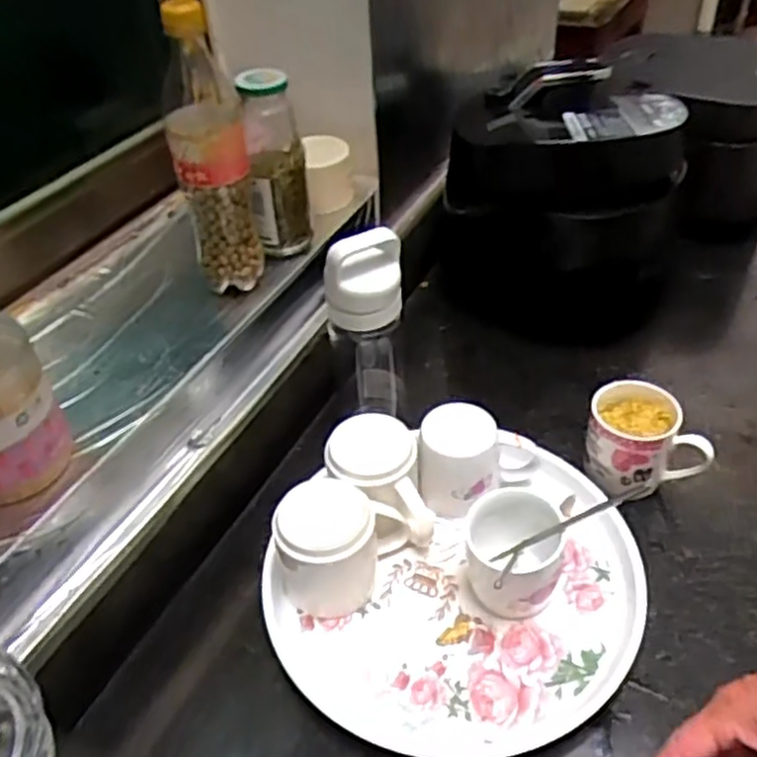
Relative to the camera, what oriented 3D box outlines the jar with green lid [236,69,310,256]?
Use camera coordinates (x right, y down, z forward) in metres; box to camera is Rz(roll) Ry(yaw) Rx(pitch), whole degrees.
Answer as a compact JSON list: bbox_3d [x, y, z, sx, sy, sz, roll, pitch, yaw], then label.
[{"bbox_3d":[-0.096,-0.198,0.665,0.051,0.167,0.050,-6,42,-2],"label":"jar with green lid"}]

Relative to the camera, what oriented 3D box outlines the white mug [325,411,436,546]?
[{"bbox_3d":[0.003,0.098,0.637,0.082,0.099,0.098,-19,44,-16],"label":"white mug"}]

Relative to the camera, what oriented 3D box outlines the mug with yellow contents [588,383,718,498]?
[{"bbox_3d":[0.249,0.062,0.664,0.104,0.086,0.076,8,43,13],"label":"mug with yellow contents"}]

